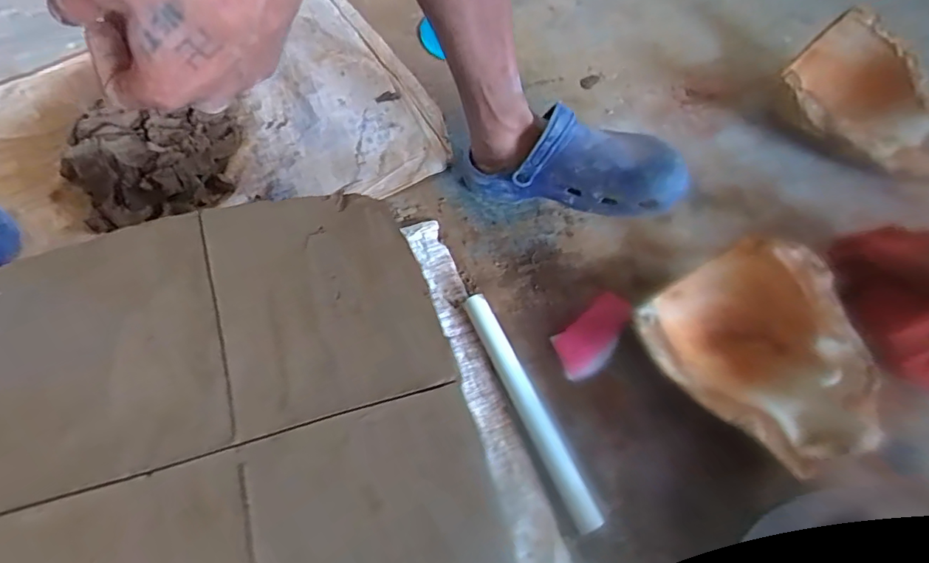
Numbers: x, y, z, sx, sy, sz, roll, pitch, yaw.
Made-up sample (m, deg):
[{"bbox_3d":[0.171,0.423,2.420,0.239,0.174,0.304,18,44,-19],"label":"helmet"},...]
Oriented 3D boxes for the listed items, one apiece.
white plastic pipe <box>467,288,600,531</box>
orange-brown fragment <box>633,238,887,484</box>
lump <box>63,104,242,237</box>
[{"bbox_3d":[0.068,0.132,0.550,0.025,0.018,0.266,-23,67,-12],"label":"white plastic pipe"},{"bbox_3d":[0.302,0.086,0.536,0.183,0.099,0.227,-25,67,-12],"label":"orange-brown fragment"},{"bbox_3d":[-0.405,-0.145,0.637,0.217,0.080,0.138,-15,66,-8],"label":"lump"}]

